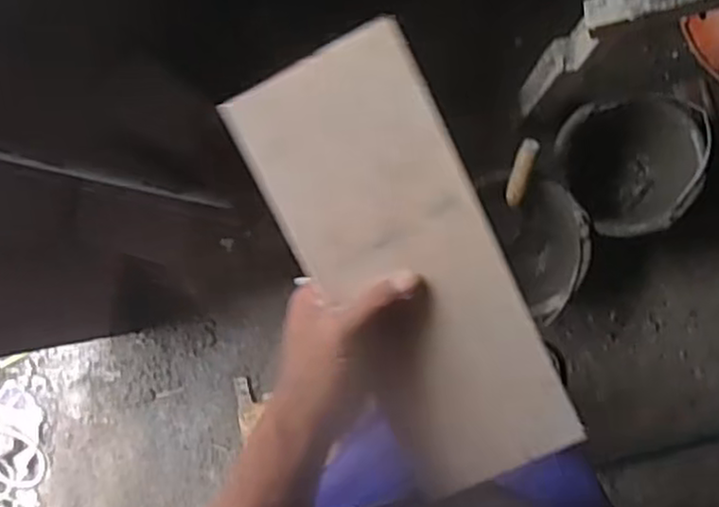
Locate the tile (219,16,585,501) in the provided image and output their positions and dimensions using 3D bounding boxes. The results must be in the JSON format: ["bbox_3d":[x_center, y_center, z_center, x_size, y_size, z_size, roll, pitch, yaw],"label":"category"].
[{"bbox_3d":[0.037,0.016,0.488,0.126,0.006,0.315,-26,103,8],"label":"tile"}]

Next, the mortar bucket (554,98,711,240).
[{"bbox_3d":[0.489,-0.156,1.302,0.241,0.173,0.233,0,89,5],"label":"mortar bucket"}]

